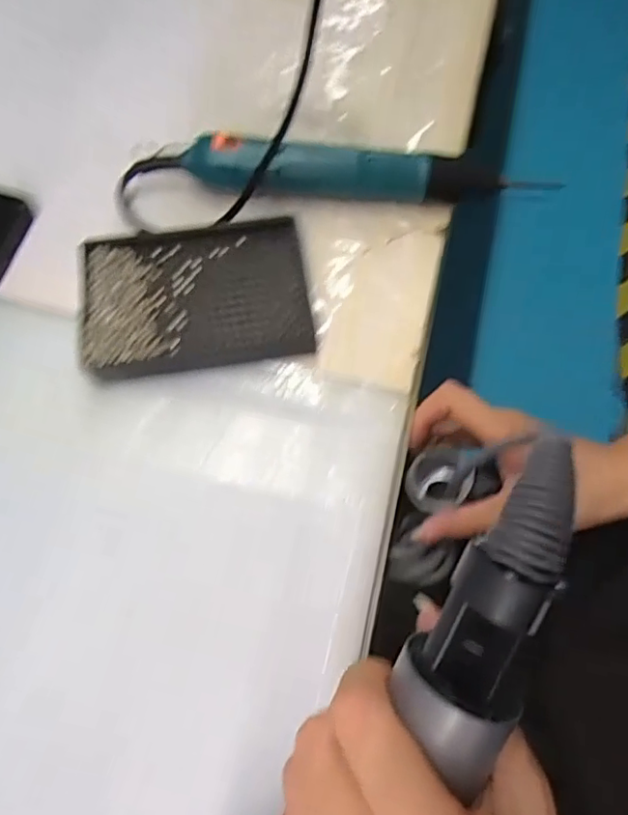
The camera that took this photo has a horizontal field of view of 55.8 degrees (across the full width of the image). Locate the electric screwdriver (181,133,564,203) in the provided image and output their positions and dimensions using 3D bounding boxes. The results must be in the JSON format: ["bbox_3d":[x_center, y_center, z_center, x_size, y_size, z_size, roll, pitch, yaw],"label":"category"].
[{"bbox_3d":[0.033,-0.154,0.387,0.229,0.031,0.028,2,71,2],"label":"electric screwdriver"}]

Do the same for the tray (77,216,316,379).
[{"bbox_3d":[-0.074,-0.069,0.368,0.136,0.016,0.093,-7,69,-3],"label":"tray"}]

